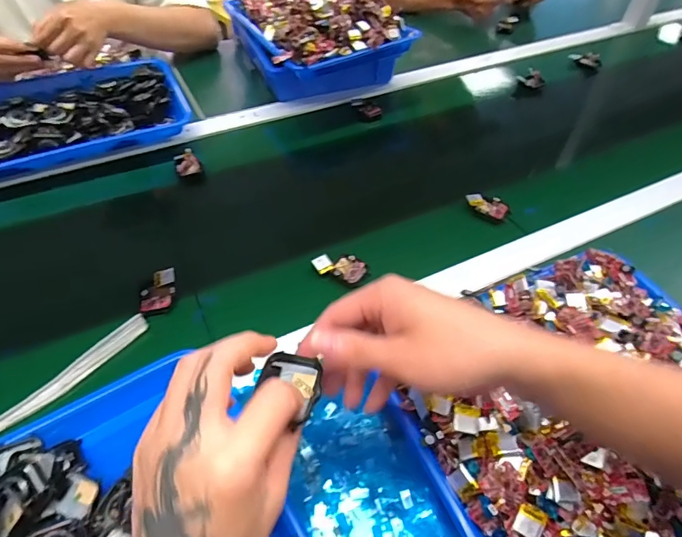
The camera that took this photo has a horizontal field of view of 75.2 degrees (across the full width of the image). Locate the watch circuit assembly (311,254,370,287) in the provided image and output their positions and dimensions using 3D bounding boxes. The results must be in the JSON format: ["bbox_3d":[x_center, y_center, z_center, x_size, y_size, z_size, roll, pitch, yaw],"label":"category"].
[{"bbox_3d":[0.001,-0.002,0.524,0.063,0.013,0.040,20,53,14],"label":"watch circuit assembly"}]

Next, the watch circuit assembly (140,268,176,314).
[{"bbox_3d":[-0.203,0.026,0.490,0.038,0.016,0.048,-9,52,-9],"label":"watch circuit assembly"}]

